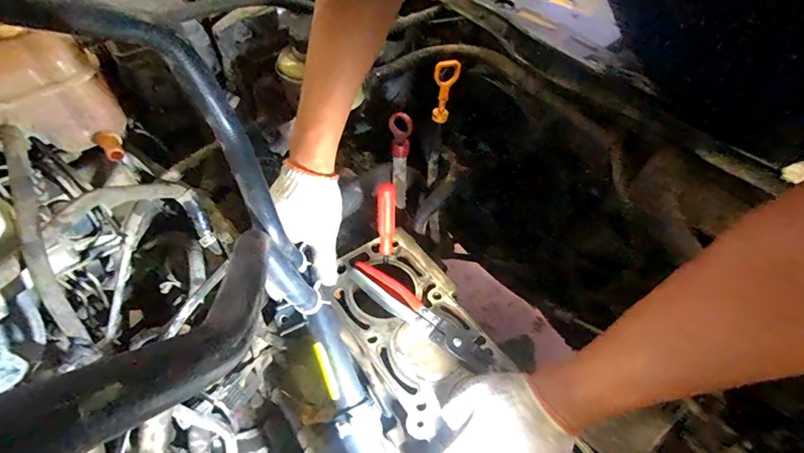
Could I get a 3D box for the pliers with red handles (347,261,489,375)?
[{"bbox_3d":[0.018,0.104,0.506,0.200,0.016,0.037,30,60,21],"label":"pliers with red handles"}]

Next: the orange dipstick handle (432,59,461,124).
[{"bbox_3d":[0.054,-0.166,0.517,0.030,0.086,0.020,7,55,7],"label":"orange dipstick handle"}]

